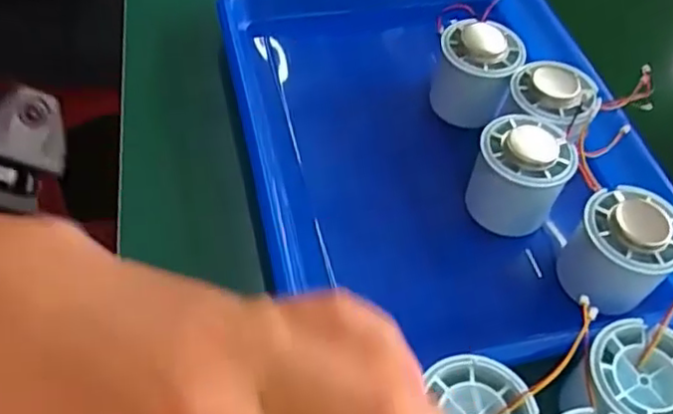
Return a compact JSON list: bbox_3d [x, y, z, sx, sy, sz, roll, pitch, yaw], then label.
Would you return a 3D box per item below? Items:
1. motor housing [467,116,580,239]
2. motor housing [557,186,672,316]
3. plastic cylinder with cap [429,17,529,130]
[{"bbox_3d":[0.110,-0.018,0.389,0.052,0.057,0.057,2,53,-3],"label":"motor housing"},{"bbox_3d":[0.159,0.023,0.360,0.055,0.051,0.049,38,59,22],"label":"motor housing"},{"bbox_3d":[0.094,-0.091,0.440,0.052,0.061,0.043,21,54,11],"label":"plastic cylinder with cap"}]

